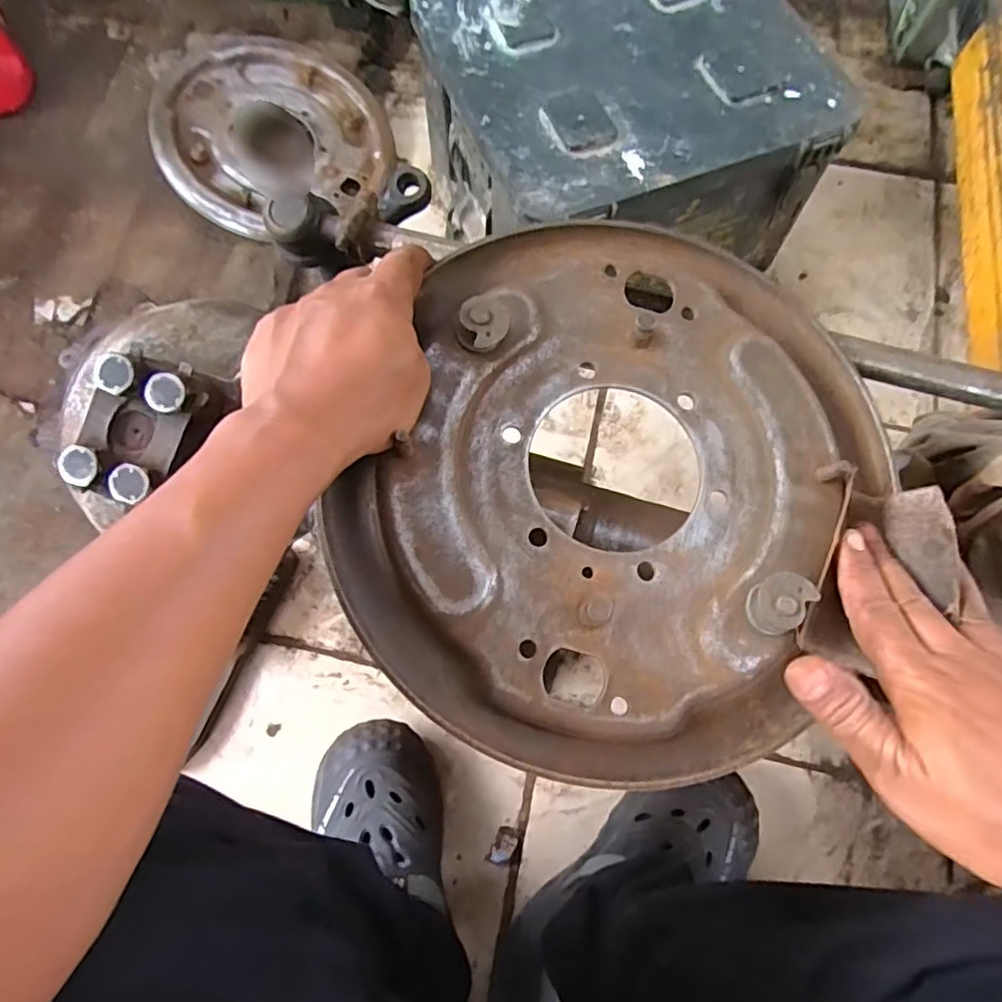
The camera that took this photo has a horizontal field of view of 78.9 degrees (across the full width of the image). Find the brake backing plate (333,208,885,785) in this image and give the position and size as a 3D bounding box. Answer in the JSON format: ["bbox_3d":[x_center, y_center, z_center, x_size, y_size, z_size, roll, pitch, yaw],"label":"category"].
[{"bbox_3d":[0.064,-0.016,0.322,0.260,0.043,0.296,20,72,6],"label":"brake backing plate"}]

